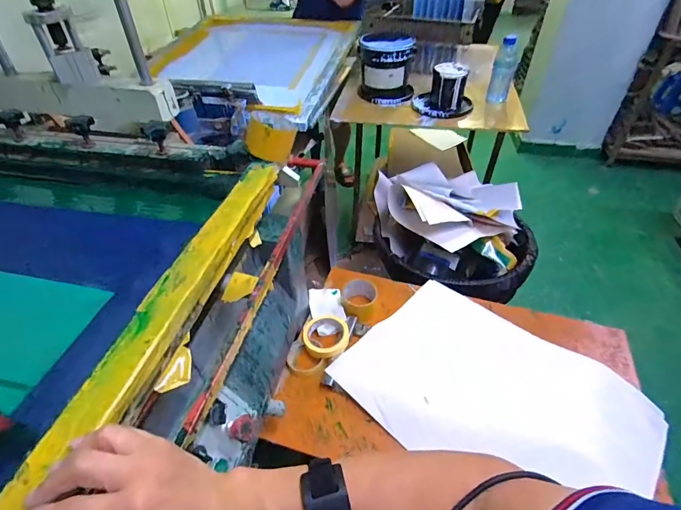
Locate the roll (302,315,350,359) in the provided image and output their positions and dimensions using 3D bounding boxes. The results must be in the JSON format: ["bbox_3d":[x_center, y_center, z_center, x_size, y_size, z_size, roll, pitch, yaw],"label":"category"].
[{"bbox_3d":[-0.032,0.179,0.847,0.101,0.033,0.104,0,42,0],"label":"roll"}]

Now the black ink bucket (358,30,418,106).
[{"bbox_3d":[0.172,-0.697,1.422,0.211,0.201,0.209,5,42,6],"label":"black ink bucket"}]

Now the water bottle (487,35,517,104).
[{"bbox_3d":[0.584,-0.662,1.360,0.075,0.207,0.083,16,44,18],"label":"water bottle"}]

